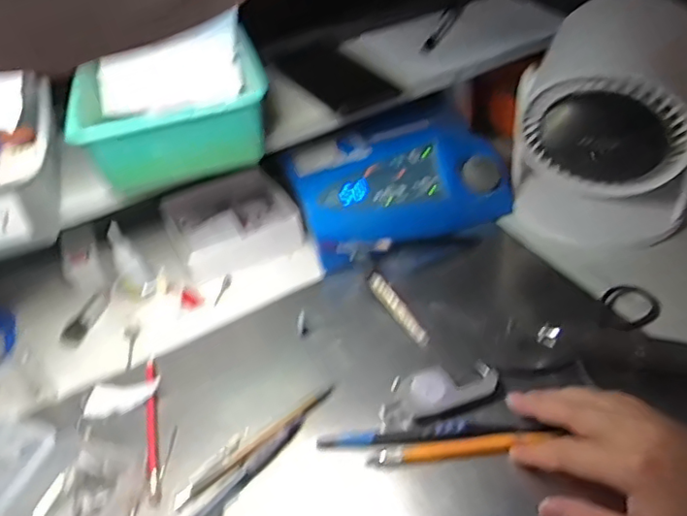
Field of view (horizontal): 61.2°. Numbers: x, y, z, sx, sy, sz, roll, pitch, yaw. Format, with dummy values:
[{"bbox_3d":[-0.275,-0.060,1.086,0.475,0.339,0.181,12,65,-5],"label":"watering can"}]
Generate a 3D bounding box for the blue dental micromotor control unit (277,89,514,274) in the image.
[{"bbox_3d":[0.059,-0.083,0.623,0.218,0.096,0.133,-21,43,-15],"label":"blue dental micromotor control unit"}]

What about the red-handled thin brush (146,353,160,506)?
[{"bbox_3d":[-0.158,0.131,0.479,0.010,0.011,0.150,-15,42,-8],"label":"red-handled thin brush"}]

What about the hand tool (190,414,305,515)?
[{"bbox_3d":[-0.077,0.164,0.424,0.013,0.013,0.141,24,50,31],"label":"hand tool"}]

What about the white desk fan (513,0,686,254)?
[{"bbox_3d":[0.259,-0.114,0.583,0.166,0.196,0.141,7,43,16],"label":"white desk fan"}]

